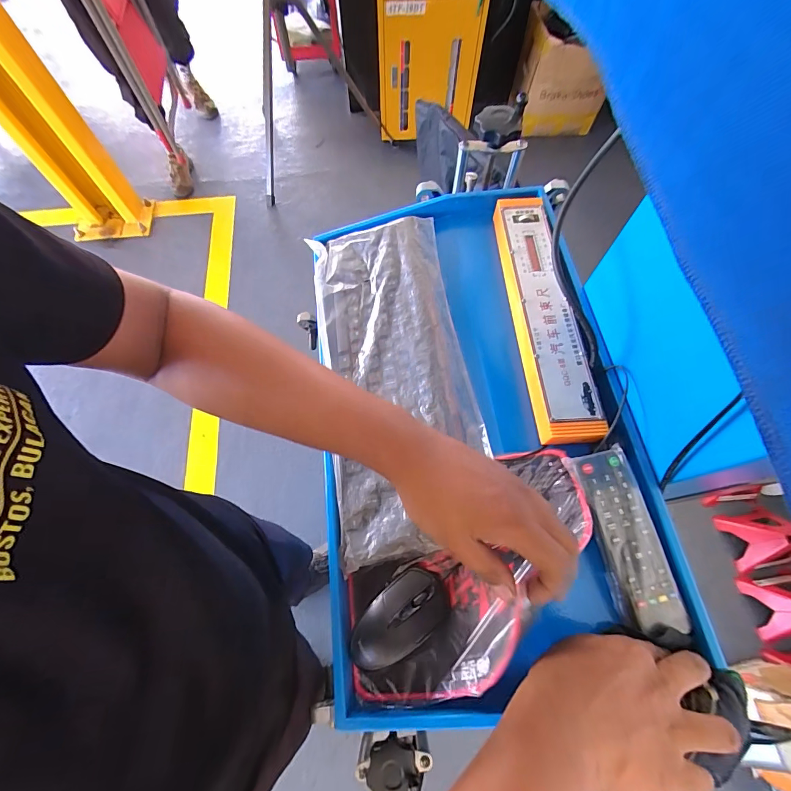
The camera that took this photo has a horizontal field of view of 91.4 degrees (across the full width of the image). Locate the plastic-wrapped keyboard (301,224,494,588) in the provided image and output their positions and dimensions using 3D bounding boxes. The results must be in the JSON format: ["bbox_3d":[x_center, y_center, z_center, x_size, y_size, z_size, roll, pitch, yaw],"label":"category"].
[{"bbox_3d":[-0.002,-0.038,0.474,0.172,0.036,0.433,-9,67,-4],"label":"plastic-wrapped keyboard"}]

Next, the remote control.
[{"bbox_3d":[0.221,0.133,0.369,0.057,0.020,0.159,-12,67,-5],"label":"remote control"}]

